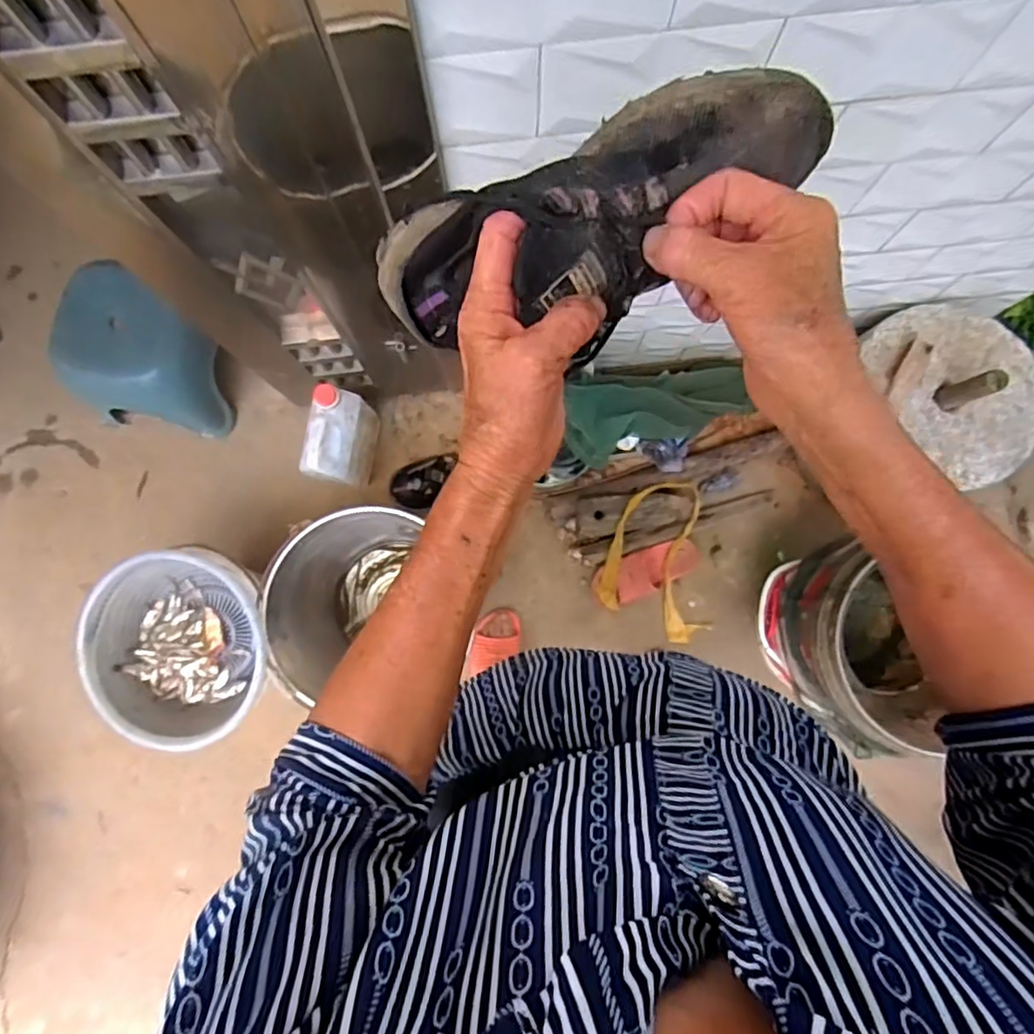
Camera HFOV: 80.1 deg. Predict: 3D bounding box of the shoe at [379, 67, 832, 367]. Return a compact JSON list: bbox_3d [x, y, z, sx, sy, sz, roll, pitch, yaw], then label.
[{"bbox_3d":[0.039,-0.136,0.299,0.216,0.089,0.080,-19,83,15],"label":"shoe"}]

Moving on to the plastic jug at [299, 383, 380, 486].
[{"bbox_3d":[-0.322,-0.142,1.136,0.091,0.201,0.157,11,82,2],"label":"plastic jug"}]

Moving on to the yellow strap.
[{"bbox_3d":[0.267,0.091,1.209,0.207,0.066,0.306,-3,83,-1],"label":"yellow strap"}]

